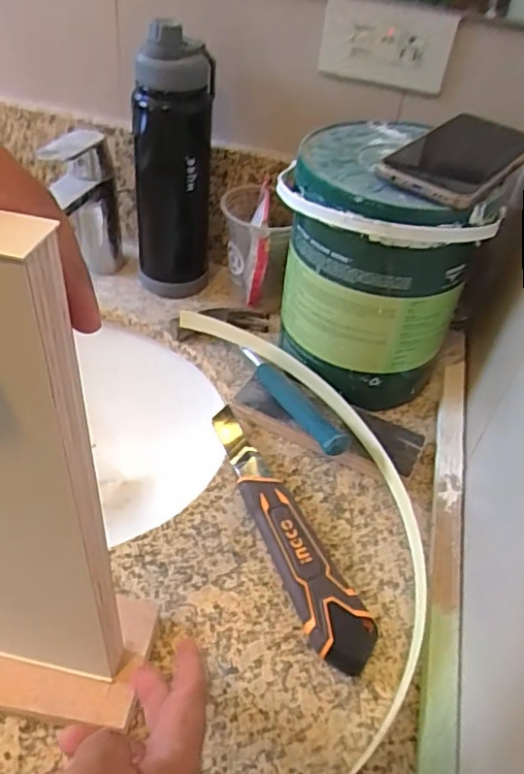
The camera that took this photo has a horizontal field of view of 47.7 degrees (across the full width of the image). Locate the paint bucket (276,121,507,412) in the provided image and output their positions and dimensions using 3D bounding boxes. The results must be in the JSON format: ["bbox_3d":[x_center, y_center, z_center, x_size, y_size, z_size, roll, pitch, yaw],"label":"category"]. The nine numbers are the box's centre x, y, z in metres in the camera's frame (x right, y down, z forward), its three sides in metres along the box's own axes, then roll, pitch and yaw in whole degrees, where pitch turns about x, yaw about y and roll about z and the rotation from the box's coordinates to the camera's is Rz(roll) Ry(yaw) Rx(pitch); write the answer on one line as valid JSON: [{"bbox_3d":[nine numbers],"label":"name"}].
[{"bbox_3d":[0.100,-0.111,0.558,0.175,0.202,0.185,13,44,6],"label":"paint bucket"}]

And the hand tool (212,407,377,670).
[{"bbox_3d":[0.011,0.106,0.474,0.043,0.022,0.248,-16,49,-23],"label":"hand tool"}]

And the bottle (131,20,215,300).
[{"bbox_3d":[-0.094,-0.228,0.622,0.079,0.259,0.079,-1,44,-9],"label":"bottle"}]

